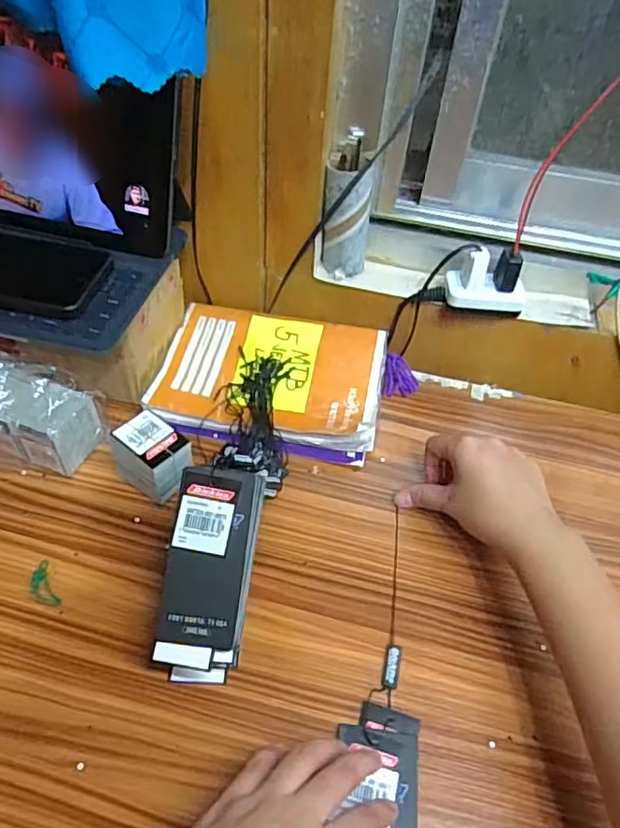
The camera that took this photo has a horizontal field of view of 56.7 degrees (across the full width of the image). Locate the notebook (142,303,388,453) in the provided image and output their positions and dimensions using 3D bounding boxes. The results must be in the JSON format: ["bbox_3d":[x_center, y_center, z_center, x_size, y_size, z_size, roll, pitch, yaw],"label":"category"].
[{"bbox_3d":[-0.035,-0.037,0.540,0.202,0.021,0.142,10,50,4],"label":"notebook"}]

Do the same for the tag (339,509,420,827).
[{"bbox_3d":[0.048,0.183,0.371,0.044,0.005,0.254,7,48,2],"label":"tag"}]

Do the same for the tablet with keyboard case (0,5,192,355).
[{"bbox_3d":[-0.254,-0.180,0.441,0.273,0.165,0.174,14,49,8],"label":"tablet with keyboard case"}]

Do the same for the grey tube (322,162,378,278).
[{"bbox_3d":[0.034,-0.184,0.530,0.044,0.096,0.054,8,48,2],"label":"grey tube"}]

